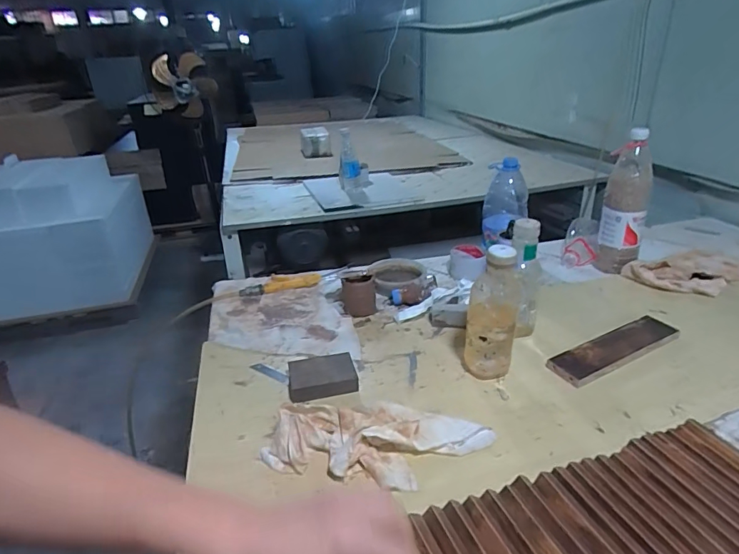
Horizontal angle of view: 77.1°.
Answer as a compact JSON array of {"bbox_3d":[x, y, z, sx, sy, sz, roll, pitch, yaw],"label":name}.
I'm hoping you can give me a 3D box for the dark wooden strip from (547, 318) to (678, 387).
[{"bbox_3d":[0.399,0.114,0.746,0.250,0.016,0.061,-16,32,-24],"label":"dark wooden strip"}]

